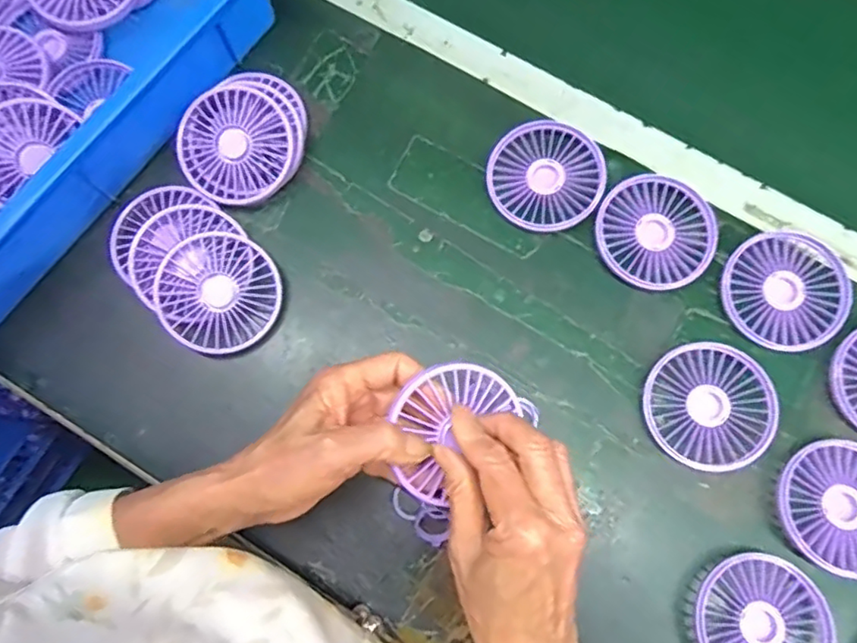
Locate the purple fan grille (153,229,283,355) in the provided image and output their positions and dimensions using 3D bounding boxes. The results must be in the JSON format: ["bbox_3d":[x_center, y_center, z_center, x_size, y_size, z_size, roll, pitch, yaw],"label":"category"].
[{"bbox_3d":[-0.154,-0.021,0.447,0.085,0.017,0.085,1,86,-10],"label":"purple fan grille"}]

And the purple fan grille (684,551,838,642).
[{"bbox_3d":[0.219,0.199,0.400,0.085,0.018,0.084,0,76,0],"label":"purple fan grille"}]

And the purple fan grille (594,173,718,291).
[{"bbox_3d":[0.172,-0.067,0.463,0.086,0.019,0.083,0,76,0],"label":"purple fan grille"}]

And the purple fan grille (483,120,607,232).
[{"bbox_3d":[0.091,-0.112,0.472,0.086,0.022,0.081,0,76,0],"label":"purple fan grille"}]

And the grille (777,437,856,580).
[{"bbox_3d":[0.285,0.127,0.415,0.085,0.013,0.087,0,76,0],"label":"grille"}]

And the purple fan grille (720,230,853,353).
[{"bbox_3d":[0.263,-0.022,0.450,0.087,0.020,0.084,0,76,0],"label":"purple fan grille"}]

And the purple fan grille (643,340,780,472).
[{"bbox_3d":[0.200,0.060,0.432,0.086,0.017,0.086,0,76,0],"label":"purple fan grille"}]

